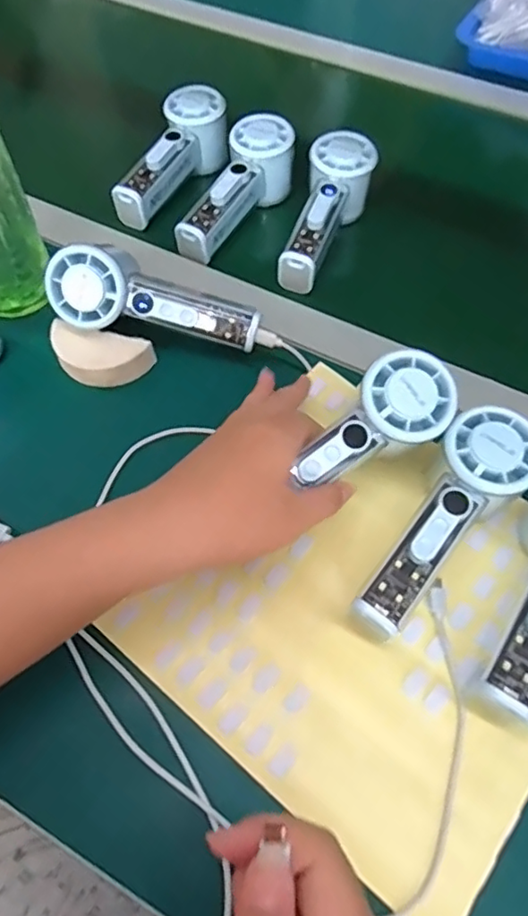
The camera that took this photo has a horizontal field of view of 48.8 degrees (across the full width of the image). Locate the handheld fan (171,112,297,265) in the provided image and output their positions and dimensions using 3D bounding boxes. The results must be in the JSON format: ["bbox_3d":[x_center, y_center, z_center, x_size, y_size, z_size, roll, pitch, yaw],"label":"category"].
[{"bbox_3d":[-0.027,-0.238,0.532,0.048,0.057,0.152,30,75,16],"label":"handheld fan"}]

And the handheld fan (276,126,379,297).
[{"bbox_3d":[0.051,-0.214,0.515,0.058,0.053,0.162,22,74,12],"label":"handheld fan"}]

